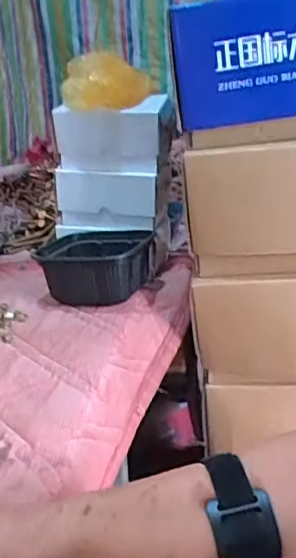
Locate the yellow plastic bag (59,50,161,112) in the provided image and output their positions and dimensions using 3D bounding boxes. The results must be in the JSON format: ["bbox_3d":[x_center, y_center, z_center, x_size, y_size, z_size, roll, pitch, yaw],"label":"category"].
[{"bbox_3d":[-0.067,-0.331,0.945,0.136,0.081,0.144,-1,21,2],"label":"yellow plastic bag"}]

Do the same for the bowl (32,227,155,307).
[{"bbox_3d":[-0.083,-0.015,0.896,0.163,0.093,0.170,-2,20,1],"label":"bowl"}]

